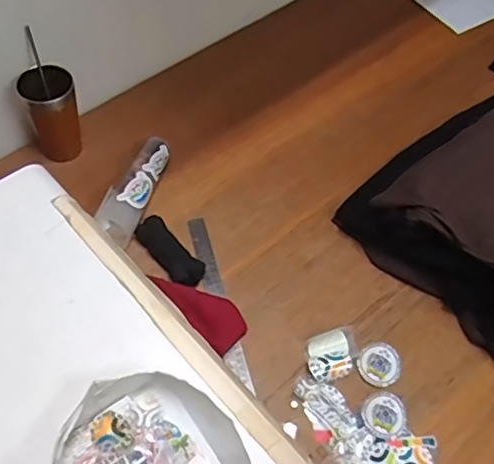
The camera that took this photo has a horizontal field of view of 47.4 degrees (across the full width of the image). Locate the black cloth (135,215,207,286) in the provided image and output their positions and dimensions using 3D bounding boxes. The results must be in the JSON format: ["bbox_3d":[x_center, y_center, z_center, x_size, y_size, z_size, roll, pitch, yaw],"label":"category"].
[{"bbox_3d":[-0.116,0.028,0.852,0.047,0.022,0.130,-33,65,-24],"label":"black cloth"}]

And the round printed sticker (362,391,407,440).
[{"bbox_3d":[0.185,0.244,0.752,0.057,0.008,0.061,2,56,-4],"label":"round printed sticker"}]

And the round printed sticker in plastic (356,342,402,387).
[{"bbox_3d":[0.187,0.185,0.791,0.064,0.004,0.059,2,56,-4],"label":"round printed sticker in plastic"}]

